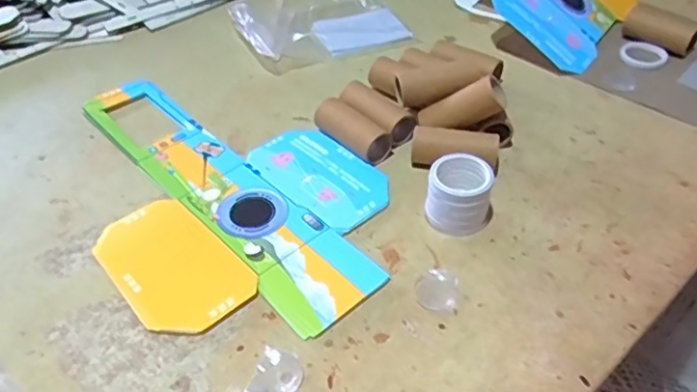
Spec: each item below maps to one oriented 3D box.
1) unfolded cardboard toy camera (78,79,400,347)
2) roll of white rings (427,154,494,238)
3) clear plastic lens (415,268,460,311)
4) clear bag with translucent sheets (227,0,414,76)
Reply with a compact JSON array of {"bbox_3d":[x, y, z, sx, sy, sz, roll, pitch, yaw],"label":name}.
[{"bbox_3d":[-0.119,-0.009,0.489,0.340,0.008,0.213,33,54,29],"label":"unfolded cardboard toy camera"},{"bbox_3d":[0.087,-0.003,0.453,0.049,0.047,0.053,0,45,0],"label":"roll of white rings"},{"bbox_3d":[0.063,0.064,0.411,0.029,0.006,0.034,10,46,10],"label":"clear plastic lens"},{"bbox_3d":[-0.041,-0.216,0.685,0.186,0.028,0.157,-15,47,-14],"label":"clear bag with translucent sheets"}]

